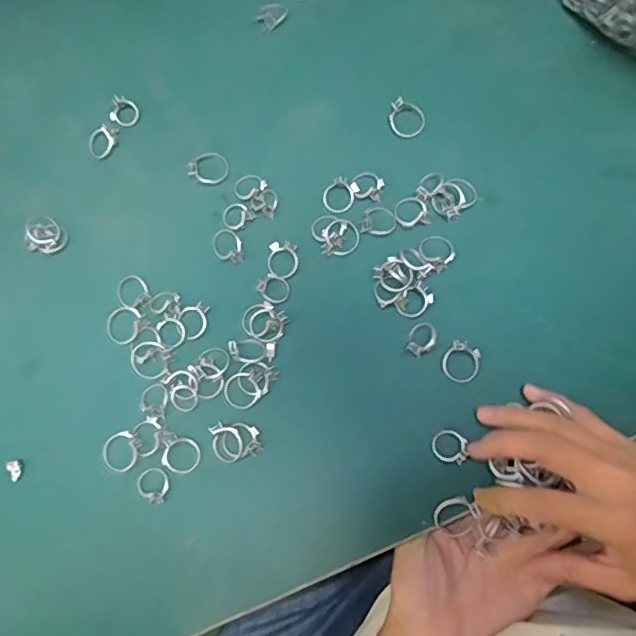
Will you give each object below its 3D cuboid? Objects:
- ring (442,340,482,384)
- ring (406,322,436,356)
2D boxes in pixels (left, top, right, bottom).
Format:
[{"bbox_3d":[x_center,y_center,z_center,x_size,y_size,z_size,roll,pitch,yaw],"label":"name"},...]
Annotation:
[{"bbox_3d":[0.087,0.027,0.348,0.022,0.006,0.024,0,75,1],"label":"ring"},{"bbox_3d":[0.064,0.013,0.352,0.016,0.004,0.021,19,76,6],"label":"ring"}]

